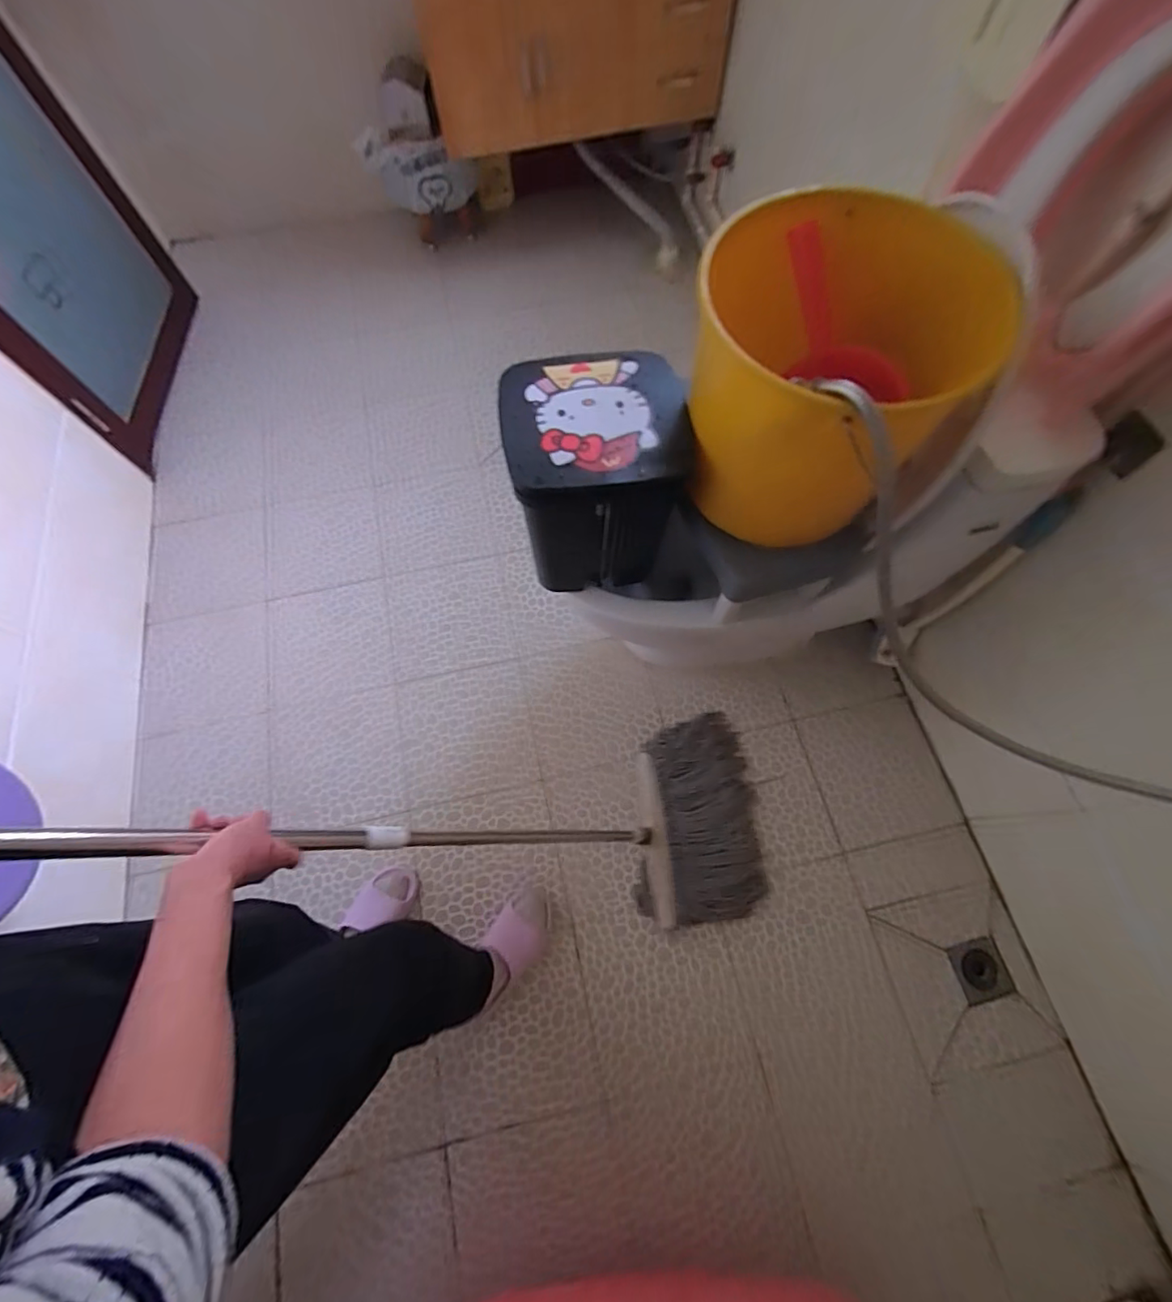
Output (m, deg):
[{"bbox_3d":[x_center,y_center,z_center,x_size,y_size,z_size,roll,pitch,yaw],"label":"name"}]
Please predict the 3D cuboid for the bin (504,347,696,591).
[{"bbox_3d":[0.011,-0.251,0.799,0.229,0.288,0.240,-8,70,-1],"label":"bin"}]

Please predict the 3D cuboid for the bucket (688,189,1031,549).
[{"bbox_3d":[0.275,-0.346,0.664,0.307,0.258,0.304,-1,70,2],"label":"bucket"}]

